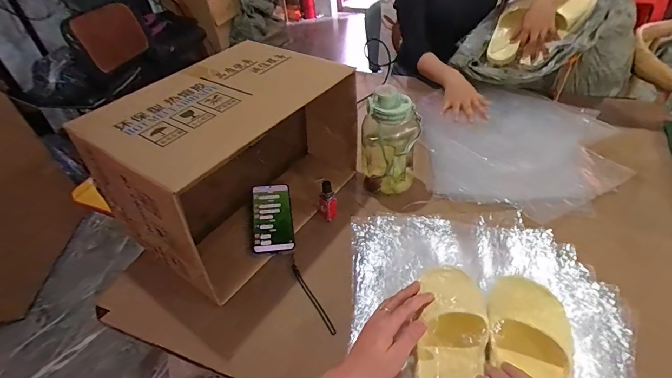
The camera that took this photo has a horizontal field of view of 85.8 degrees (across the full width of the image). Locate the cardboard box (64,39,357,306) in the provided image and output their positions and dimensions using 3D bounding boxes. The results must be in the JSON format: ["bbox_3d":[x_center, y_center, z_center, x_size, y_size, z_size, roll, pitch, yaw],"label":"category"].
[{"bbox_3d":[-0.181,-0.074,0.665,0.290,0.240,0.409,25,51,31],"label":"cardboard box"}]

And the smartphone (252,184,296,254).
[{"bbox_3d":[-0.120,0.050,0.683,0.072,0.015,0.154,-4,46,-10],"label":"smartphone"}]

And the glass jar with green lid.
[{"bbox_3d":[0.106,-0.098,0.713,0.110,0.210,0.099,1,42,9],"label":"glass jar with green lid"}]

